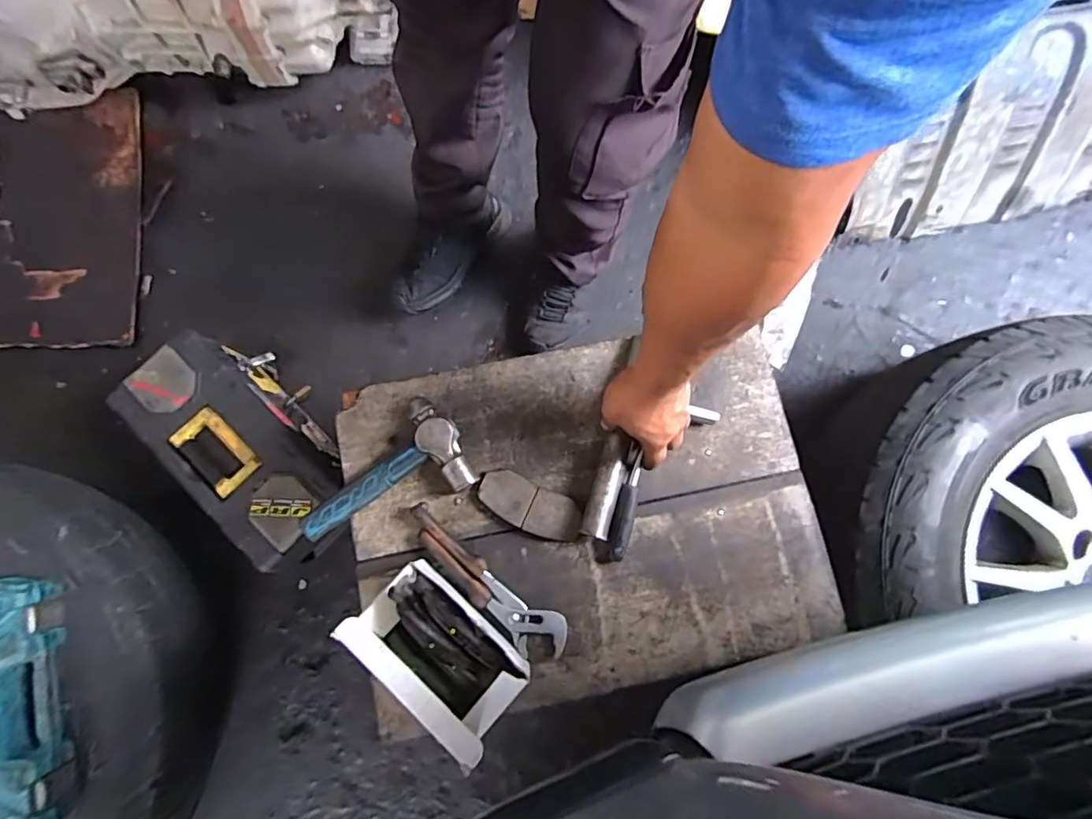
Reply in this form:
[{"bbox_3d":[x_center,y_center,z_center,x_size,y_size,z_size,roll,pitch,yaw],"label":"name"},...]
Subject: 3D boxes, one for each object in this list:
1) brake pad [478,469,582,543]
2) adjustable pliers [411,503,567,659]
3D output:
[{"bbox_3d":[-0.018,0.112,0.645,0.122,0.018,0.053,23,80,3],"label":"brake pad"},{"bbox_3d":[-0.071,0.195,0.623,0.223,0.028,0.051,39,81,6],"label":"adjustable pliers"}]

